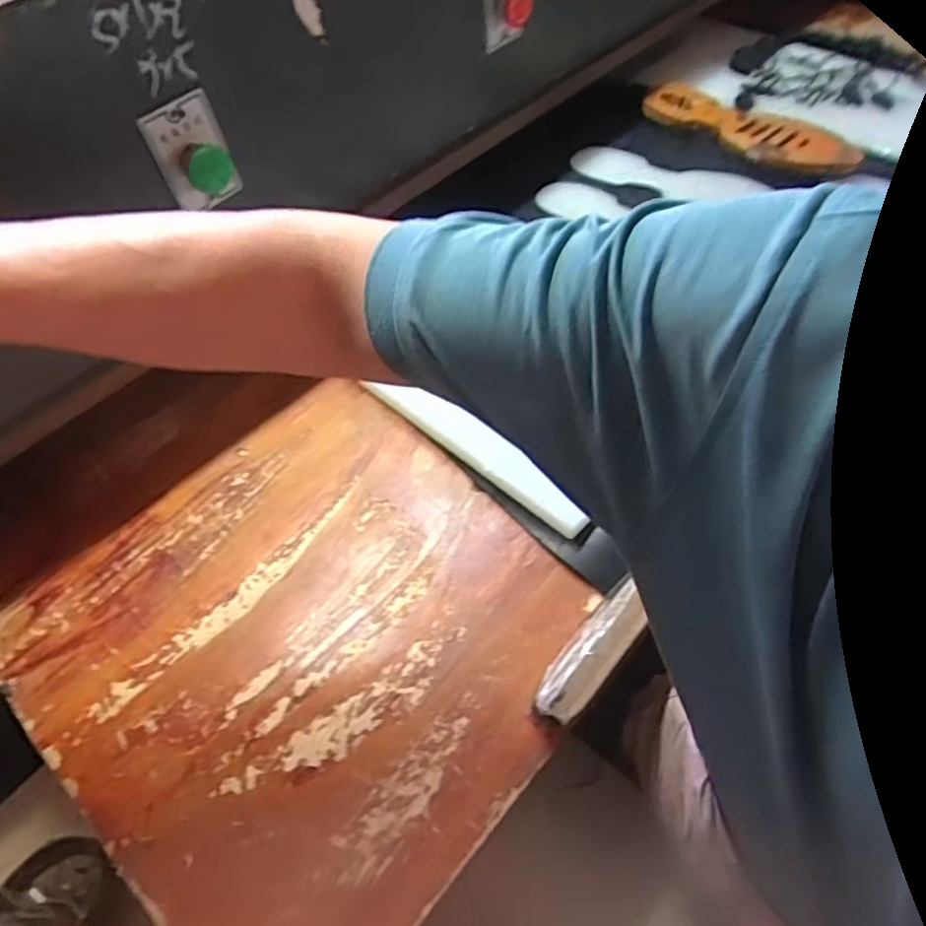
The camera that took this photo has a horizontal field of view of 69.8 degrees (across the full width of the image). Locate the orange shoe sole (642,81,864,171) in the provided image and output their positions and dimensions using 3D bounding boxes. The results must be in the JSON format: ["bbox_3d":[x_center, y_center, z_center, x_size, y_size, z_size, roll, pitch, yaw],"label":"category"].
[{"bbox_3d":[0.369,-0.435,0.860,0.272,0.014,0.112,29,64,18],"label":"orange shoe sole"}]

